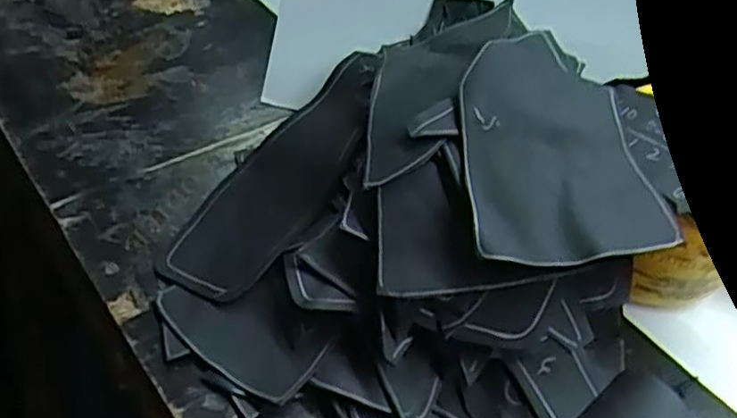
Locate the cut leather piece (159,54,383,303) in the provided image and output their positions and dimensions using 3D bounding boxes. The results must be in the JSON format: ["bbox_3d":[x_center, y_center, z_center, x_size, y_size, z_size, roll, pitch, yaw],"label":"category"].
[{"bbox_3d":[-0.048,-0.024,0.414,0.087,0.011,0.175,1,53,31],"label":"cut leather piece"}]

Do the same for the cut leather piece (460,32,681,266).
[{"bbox_3d":[0.086,-0.034,0.336,0.084,0.031,0.126,1,45,-5],"label":"cut leather piece"}]

